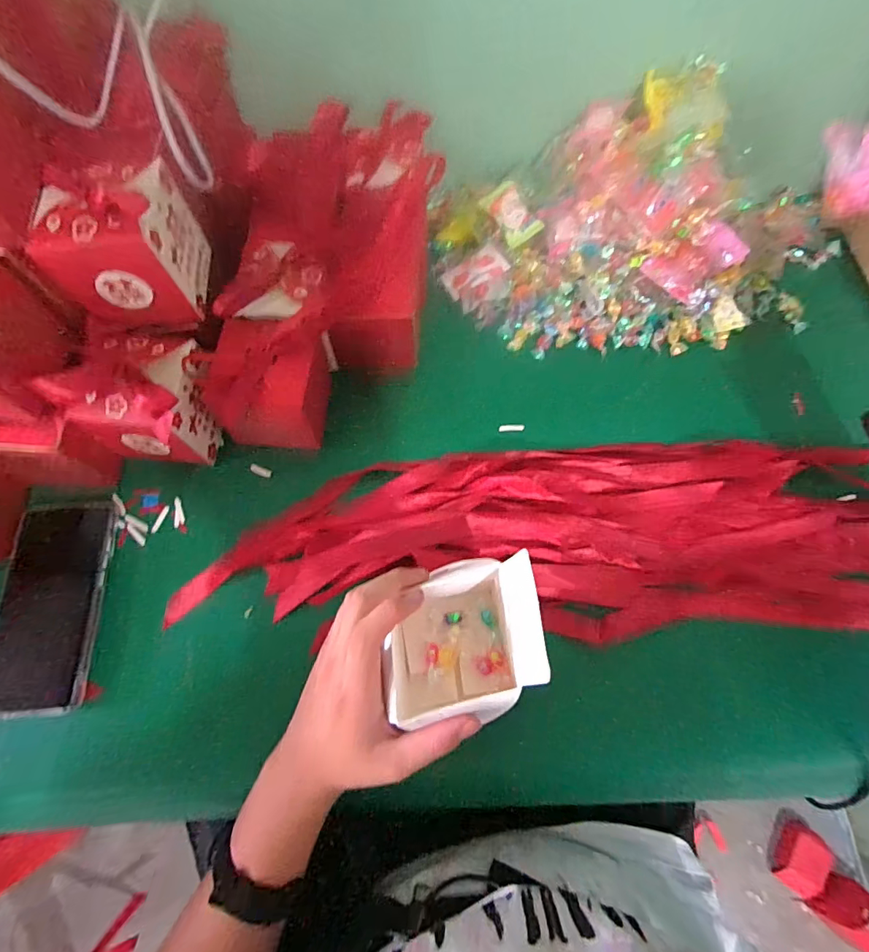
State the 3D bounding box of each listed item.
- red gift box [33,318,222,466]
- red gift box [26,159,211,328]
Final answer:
[{"bbox_3d":[-0.244,-0.062,0.405,0.097,0.112,0.089,4,69,2],"label":"red gift box"},{"bbox_3d":[-0.239,-0.178,0.362,0.087,0.094,0.091,-5,69,-2],"label":"red gift box"}]

